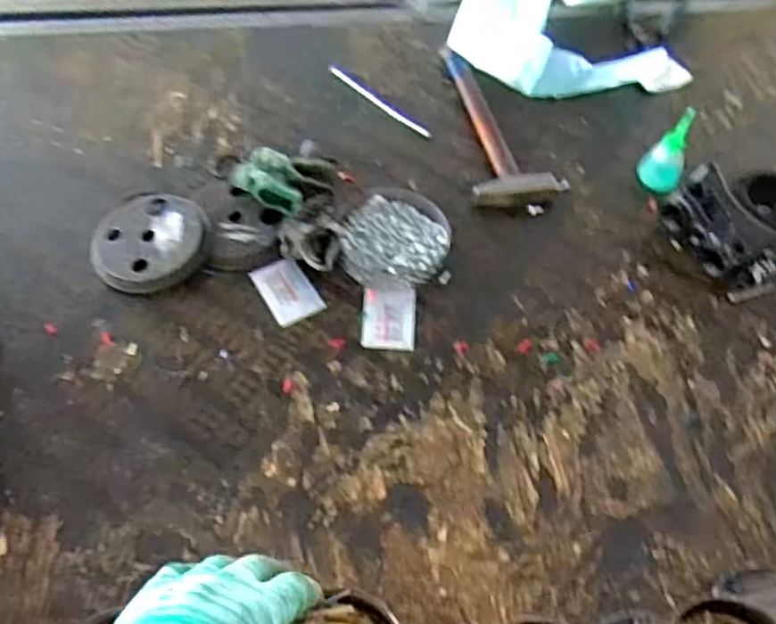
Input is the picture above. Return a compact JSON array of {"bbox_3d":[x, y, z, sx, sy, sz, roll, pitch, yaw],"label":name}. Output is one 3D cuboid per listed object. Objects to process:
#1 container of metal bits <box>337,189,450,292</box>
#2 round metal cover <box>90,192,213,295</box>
[{"bbox_3d":[0.011,-0.088,0.812,0.119,0.022,0.142,15,55,6],"label":"container of metal bits"},{"bbox_3d":[-0.274,-0.083,0.786,0.128,0.027,0.136,2,55,-3],"label":"round metal cover"}]

